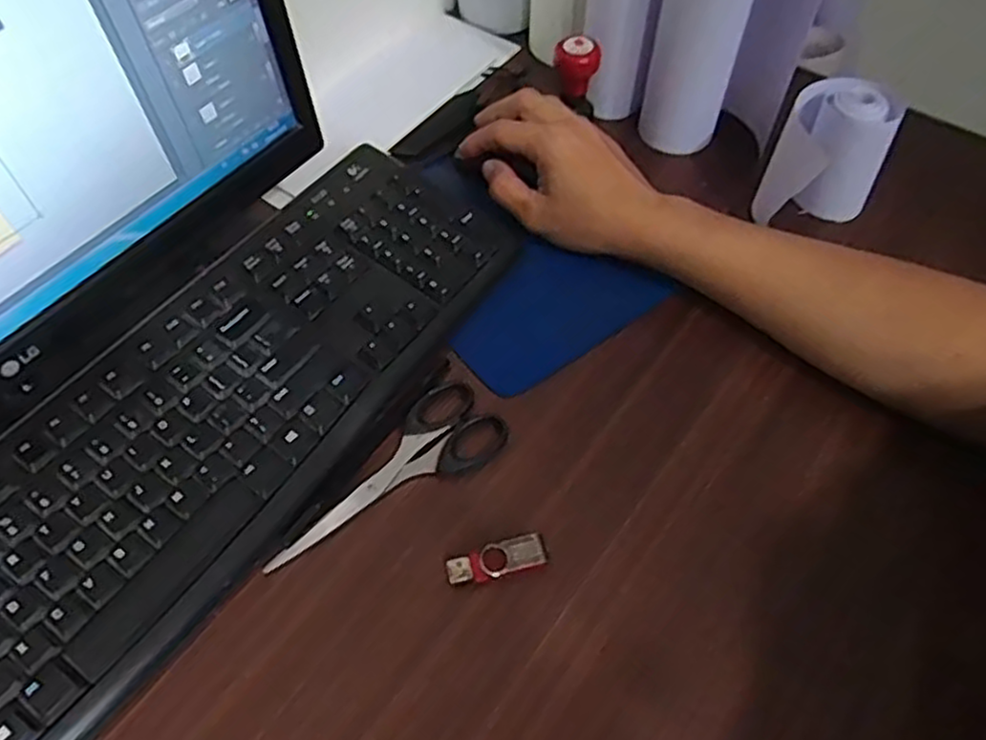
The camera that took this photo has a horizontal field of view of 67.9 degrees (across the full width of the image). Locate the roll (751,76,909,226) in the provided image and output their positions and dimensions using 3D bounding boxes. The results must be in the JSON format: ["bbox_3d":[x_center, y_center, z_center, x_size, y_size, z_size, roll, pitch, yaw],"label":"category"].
[{"bbox_3d":[0.231,-0.142,0.510,0.072,0.097,0.066,0,56,-1],"label":"roll"}]

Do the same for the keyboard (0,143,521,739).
[{"bbox_3d":[-0.160,0.023,0.429,0.151,0.032,0.426,31,61,19],"label":"keyboard"}]

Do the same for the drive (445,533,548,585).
[{"bbox_3d":[0.002,0.101,0.389,0.052,0.007,0.017,-14,57,-11],"label":"drive"}]

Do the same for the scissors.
[{"bbox_3d":[-0.056,0.065,0.417,0.054,0.012,0.152,38,63,22],"label":"scissors"}]

